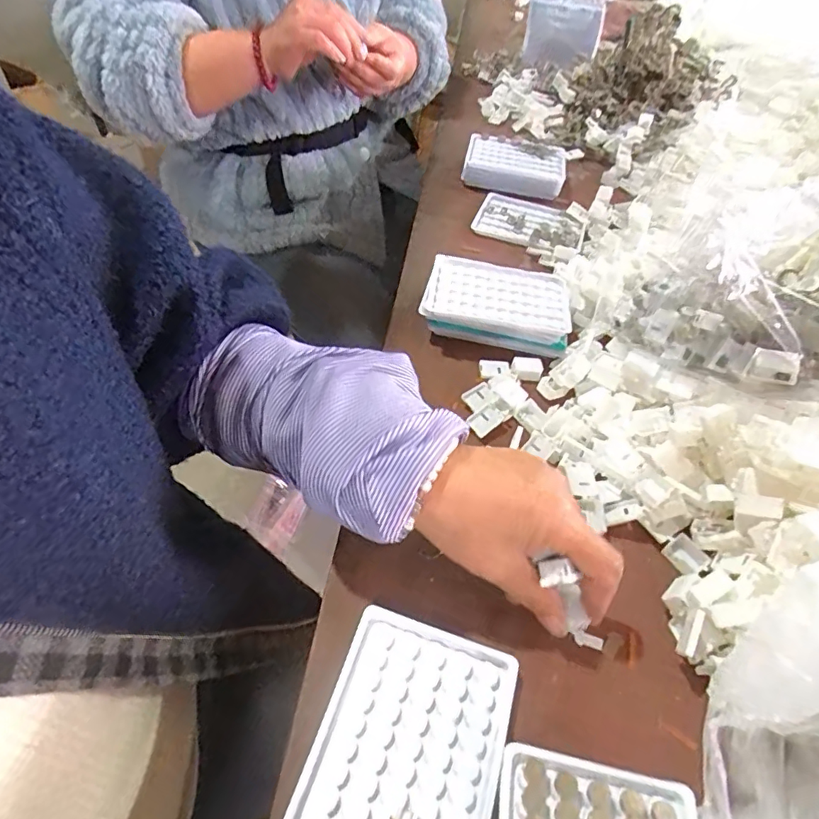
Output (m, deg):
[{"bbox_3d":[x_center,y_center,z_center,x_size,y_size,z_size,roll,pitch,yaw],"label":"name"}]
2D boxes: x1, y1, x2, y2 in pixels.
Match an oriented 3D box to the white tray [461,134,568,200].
[{"bbox_3d":[0.141,-0.327,0.699,0.129,0.035,0.097,10,49,3],"label":"white tray"}]

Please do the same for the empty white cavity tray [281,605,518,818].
[{"bbox_3d":[-0.001,0.179,0.270,0.096,0.006,0.128,17,50,9],"label":"empty white cavity tray"}]

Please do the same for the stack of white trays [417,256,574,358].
[{"bbox_3d":[0.083,-0.100,0.497,0.132,0.033,0.092,11,49,4],"label":"stack of white trays"}]

